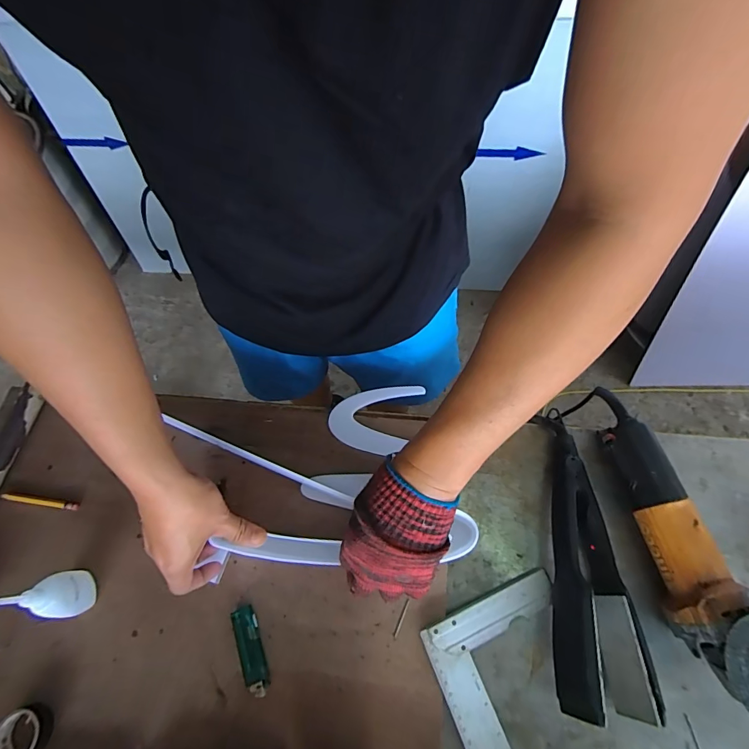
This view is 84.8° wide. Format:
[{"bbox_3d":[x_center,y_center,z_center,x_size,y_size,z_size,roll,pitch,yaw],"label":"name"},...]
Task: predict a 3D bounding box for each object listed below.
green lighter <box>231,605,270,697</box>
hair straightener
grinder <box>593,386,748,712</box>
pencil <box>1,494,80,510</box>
[{"bbox_3d":[-0.129,0.282,0.421,0.026,0.010,0.080,-19,68,-7],"label":"green lighter"},{"bbox_3d":[0.217,0.193,0.430,0.079,0.065,0.263,1,67,2],"label":"hair straightener"},{"bbox_3d":[0.317,0.166,0.420,0.083,0.092,0.306,-13,64,-3],"label":"grinder"},{"bbox_3d":[-0.404,0.153,0.496,0.094,0.008,0.009,7,68,4],"label":"pencil"}]

